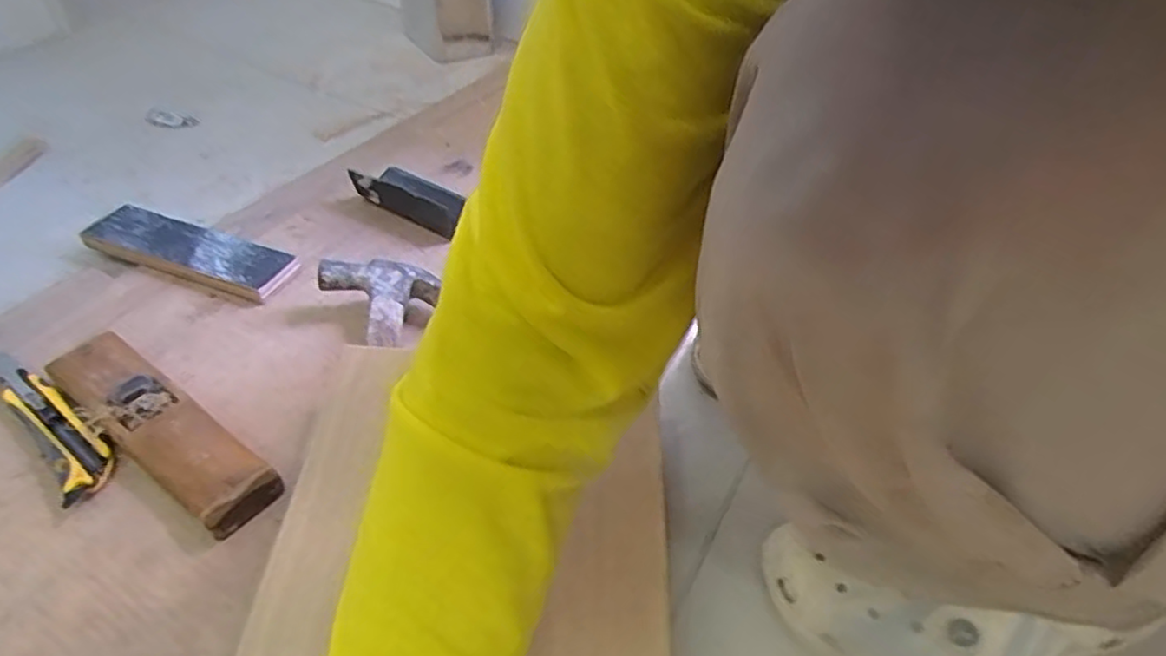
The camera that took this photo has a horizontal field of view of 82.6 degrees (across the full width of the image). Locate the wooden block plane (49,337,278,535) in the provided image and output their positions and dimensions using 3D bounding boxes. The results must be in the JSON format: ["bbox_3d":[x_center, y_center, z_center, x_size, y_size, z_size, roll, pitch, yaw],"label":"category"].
[{"bbox_3d":[-0.318,0.073,0.498,0.214,0.034,0.056,28,48,24],"label":"wooden block plane"}]

